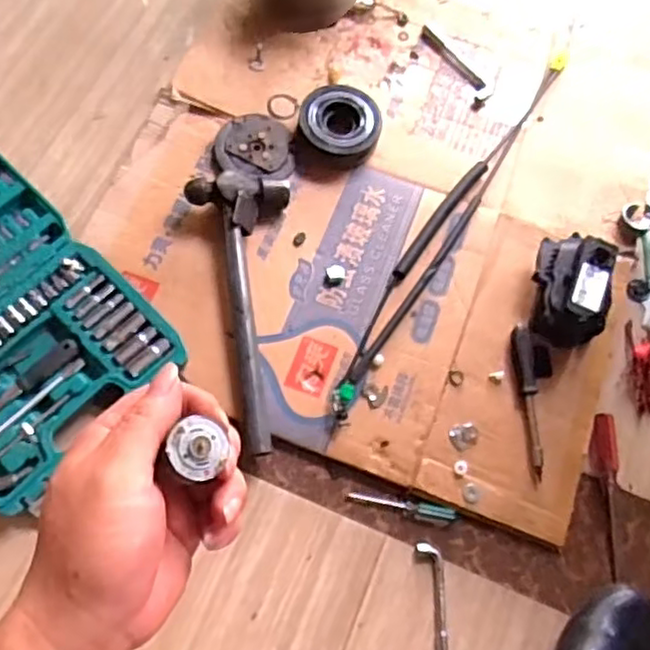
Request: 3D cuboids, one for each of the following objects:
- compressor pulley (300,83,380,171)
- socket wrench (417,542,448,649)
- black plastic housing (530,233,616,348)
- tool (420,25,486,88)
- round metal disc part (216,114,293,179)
[{"bbox_3d":[0.018,-0.248,0.855,0.099,0.048,0.092,5,66,-1],"label":"compressor pulley"},{"bbox_3d":[0.113,0.286,0.689,0.022,0.009,0.125,-4,67,-5],"label":"socket wrench"},{"bbox_3d":[0.277,-0.044,0.764,0.071,0.079,0.120,9,66,0],"label":"black plastic housing"},{"bbox_3d":[0.175,-0.368,0.938,0.020,0.009,0.123,-36,73,-17],"label":"tool"},{"bbox_3d":[-0.089,-0.218,0.851,0.092,0.014,0.102,-18,69,-11],"label":"round metal disc part"}]

